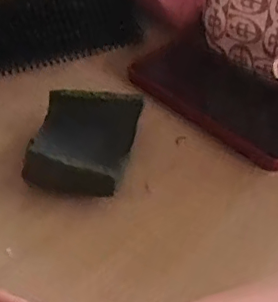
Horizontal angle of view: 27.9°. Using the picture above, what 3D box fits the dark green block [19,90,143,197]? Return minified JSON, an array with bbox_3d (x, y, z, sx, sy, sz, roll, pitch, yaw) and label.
[{"bbox_3d":[-0.040,-0.007,0.414,0.068,0.034,0.090,11,46,5],"label":"dark green block"}]

